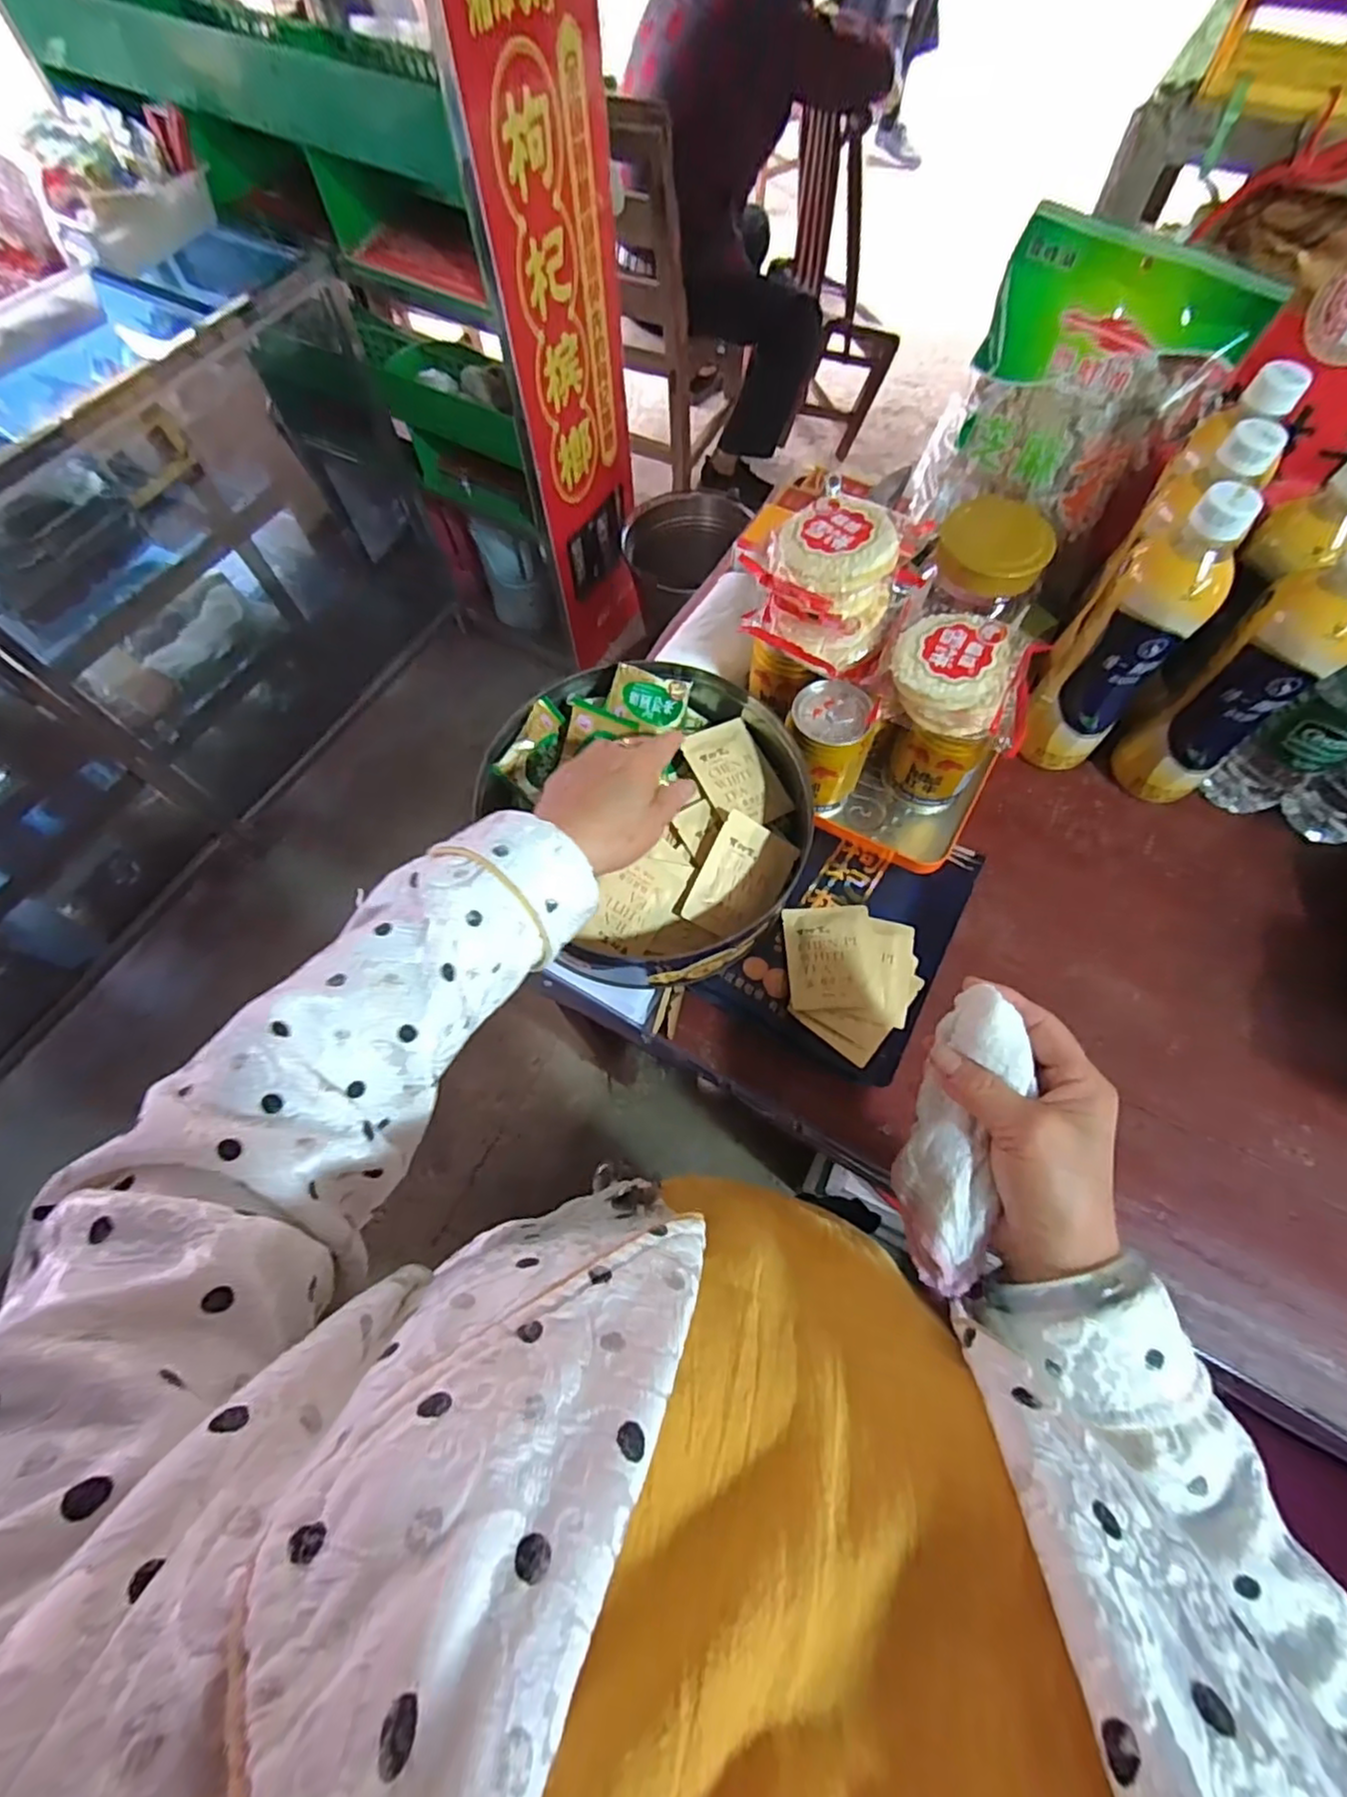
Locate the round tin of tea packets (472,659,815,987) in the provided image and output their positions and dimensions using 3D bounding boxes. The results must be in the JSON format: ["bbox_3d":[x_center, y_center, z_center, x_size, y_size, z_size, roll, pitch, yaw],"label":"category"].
[{"bbox_3d":[-0.013,-0.063,0.464,0.202,0.077,0.226,-30,70,-12],"label":"round tin of tea packets"}]

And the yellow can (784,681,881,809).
[{"bbox_3d":[0.115,-0.114,0.489,0.055,0.081,0.057,0,66,0],"label":"yellow can"}]

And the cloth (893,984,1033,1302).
[{"bbox_3d":[0.135,0.111,0.310,0.040,0.022,0.136,14,83,6],"label":"cloth"}]

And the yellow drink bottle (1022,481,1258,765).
[{"bbox_3d":[0.305,-0.169,0.444,0.053,0.193,0.059,-6,67,-3],"label":"yellow drink bottle"}]

